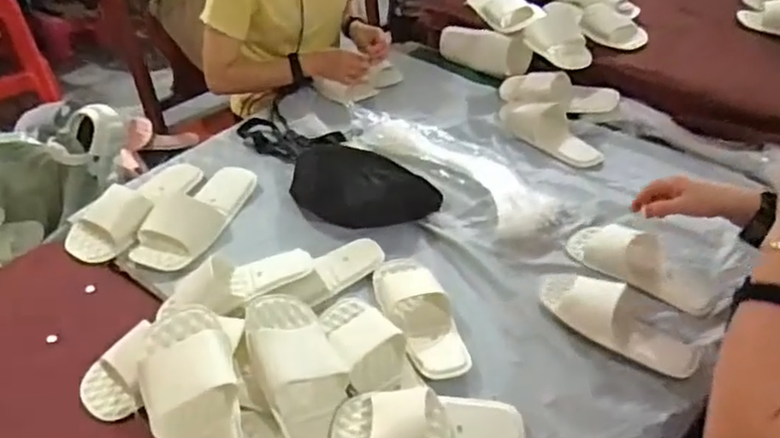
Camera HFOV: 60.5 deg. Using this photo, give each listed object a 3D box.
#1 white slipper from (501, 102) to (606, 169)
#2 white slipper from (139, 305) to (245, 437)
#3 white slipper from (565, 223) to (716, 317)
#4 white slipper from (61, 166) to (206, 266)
[{"bbox_3d":[0.308,-0.179,1.317,0.110,0.062,0.240,-28,47,-31],"label":"white slipper"},{"bbox_3d":[-0.222,0.218,0.766,0.105,0.048,0.266,-13,60,-17],"label":"white slipper"},{"bbox_3d":[0.383,0.059,1.024,0.225,0.080,0.084,31,47,31],"label":"white slipper"},{"bbox_3d":[-0.428,-0.028,1.142,0.123,0.062,0.263,20,43,21],"label":"white slipper"}]

